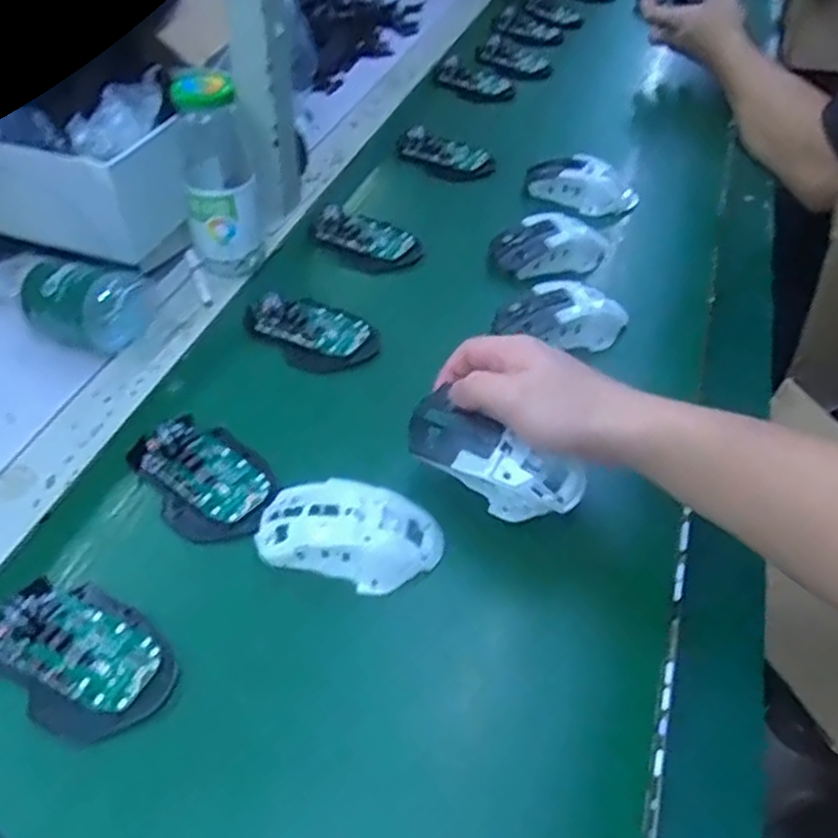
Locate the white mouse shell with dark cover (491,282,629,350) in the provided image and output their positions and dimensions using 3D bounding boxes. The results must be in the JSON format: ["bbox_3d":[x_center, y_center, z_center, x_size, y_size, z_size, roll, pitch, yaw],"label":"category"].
[{"bbox_3d":[0.121,-0.090,0.646,0.111,0.036,0.057,0,46,-3],"label":"white mouse shell with dark cover"}]

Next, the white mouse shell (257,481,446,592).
[{"bbox_3d":[-0.044,0.070,0.483,0.113,0.031,0.059,12,47,9],"label":"white mouse shell"}]

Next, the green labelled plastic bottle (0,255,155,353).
[{"bbox_3d":[-0.302,-0.105,0.620,0.178,0.063,0.066,18,48,14],"label":"green labelled plastic bottle"}]

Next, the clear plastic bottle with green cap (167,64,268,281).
[{"bbox_3d":[-0.172,-0.209,0.654,0.059,0.165,0.078,-10,48,-12],"label":"clear plastic bottle with green cap"}]

